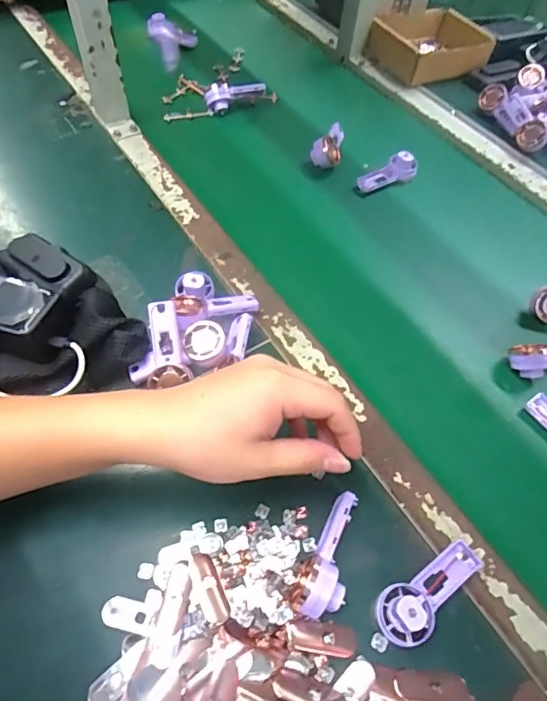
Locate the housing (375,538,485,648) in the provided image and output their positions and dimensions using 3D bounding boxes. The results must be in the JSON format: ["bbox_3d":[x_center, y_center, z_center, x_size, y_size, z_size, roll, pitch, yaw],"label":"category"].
[{"bbox_3d":[0.122,0.181,0.352,0.097,0.030,0.039,-23,61,-17],"label":"housing"}]

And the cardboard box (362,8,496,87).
[{"bbox_3d":[0.274,-0.515,0.797,0.191,0.051,0.157,-22,60,-17],"label":"cardboard box"}]

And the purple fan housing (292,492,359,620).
[{"bbox_3d":[0.042,0.154,0.357,0.034,0.033,0.093,17,57,8],"label":"purple fan housing"}]

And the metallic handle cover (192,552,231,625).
[{"bbox_3d":[-0.048,0.177,0.351,0.019,0.004,0.051,-19,60,-15],"label":"metallic handle cover"}]

